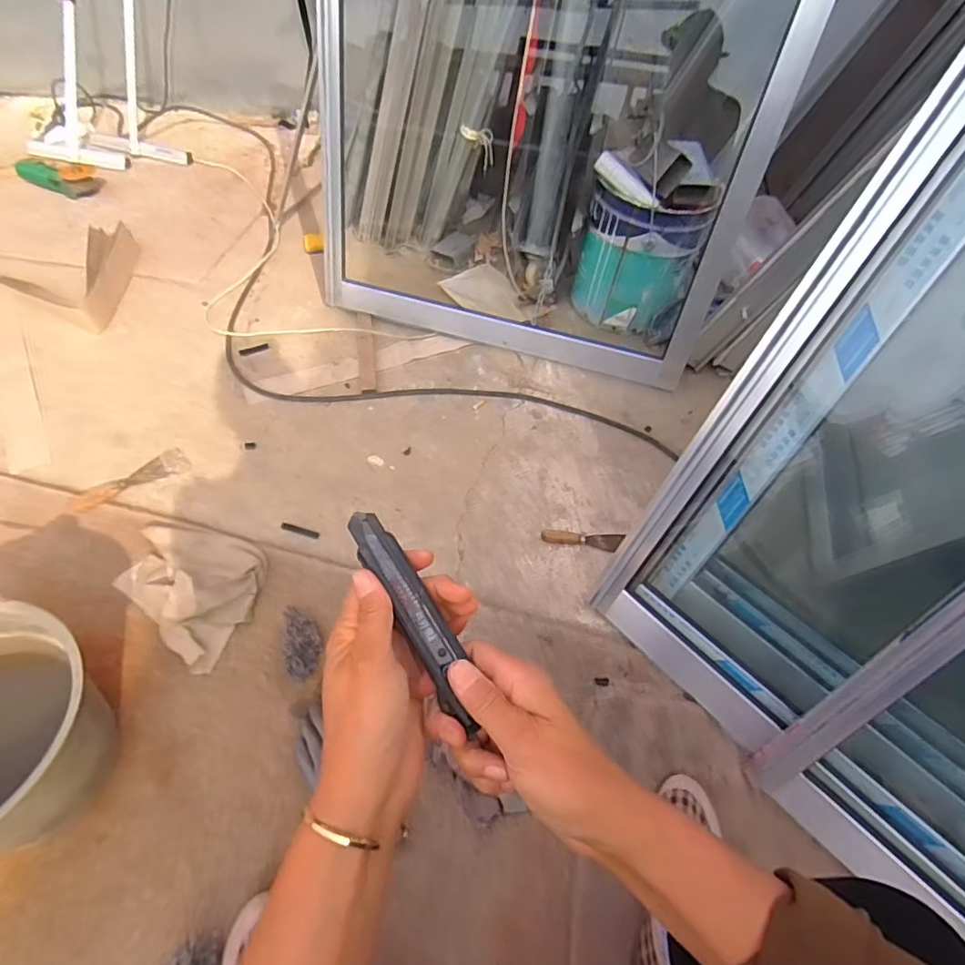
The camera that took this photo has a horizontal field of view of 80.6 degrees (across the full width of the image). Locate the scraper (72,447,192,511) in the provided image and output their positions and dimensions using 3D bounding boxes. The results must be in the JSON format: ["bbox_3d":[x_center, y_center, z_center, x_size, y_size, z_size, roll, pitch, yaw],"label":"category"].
[{"bbox_3d":[-0.654,0.000,1.067,0.200,0.012,0.062,-33,64,-28],"label":"scraper"}]

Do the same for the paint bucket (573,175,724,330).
[{"bbox_3d":[0.390,-0.574,1.374,0.269,0.297,0.269,4,53,-5],"label":"paint bucket"}]

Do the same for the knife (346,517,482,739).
[{"bbox_3d":[-0.043,0.082,0.363,0.027,0.009,0.144,-27,79,-18],"label":"knife"}]

